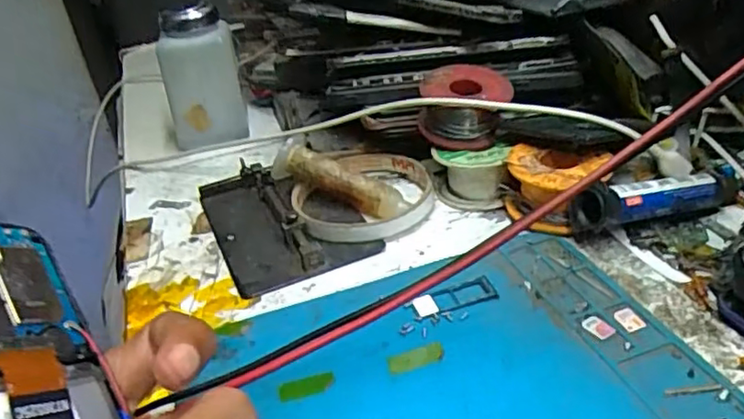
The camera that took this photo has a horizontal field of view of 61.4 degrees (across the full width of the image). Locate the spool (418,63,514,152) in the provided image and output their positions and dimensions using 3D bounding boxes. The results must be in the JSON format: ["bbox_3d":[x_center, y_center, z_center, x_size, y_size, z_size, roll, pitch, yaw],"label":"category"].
[{"bbox_3d":[0.054,-0.062,0.369,0.052,0.032,0.051,-6,31,3],"label":"spool"}]

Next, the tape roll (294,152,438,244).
[{"bbox_3d":[-0.006,-0.009,0.369,0.080,0.016,0.085,-6,31,3],"label":"tape roll"}]

